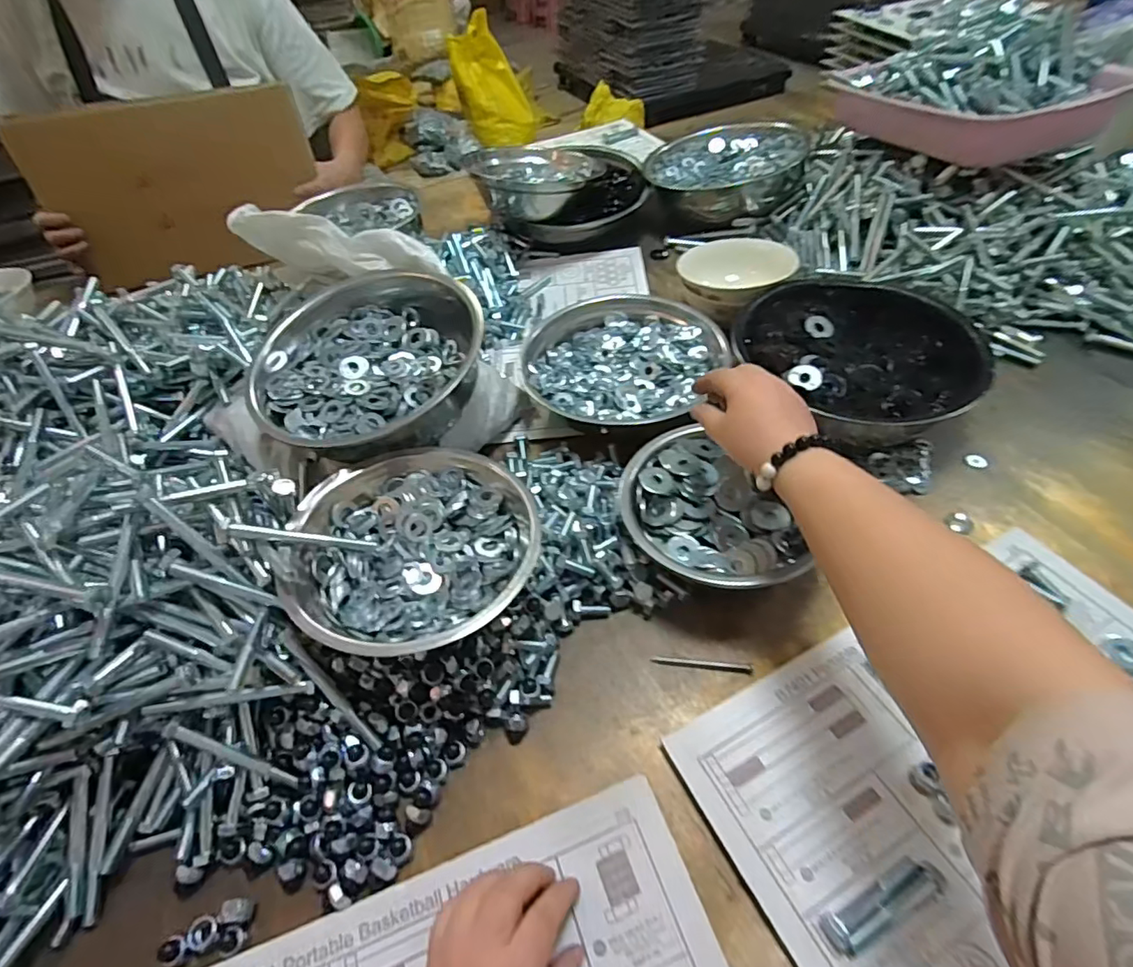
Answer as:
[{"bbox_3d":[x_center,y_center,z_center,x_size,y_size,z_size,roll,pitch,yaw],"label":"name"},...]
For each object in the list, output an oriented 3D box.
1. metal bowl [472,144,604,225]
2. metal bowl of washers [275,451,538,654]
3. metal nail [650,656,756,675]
[{"bbox_3d":[-0.049,-0.461,0.834,0.167,0.057,0.167,11,53,13],"label":"metal bowl"},{"bbox_3d":[-0.117,0.044,0.425,0.175,0.063,0.175,-24,53,-14],"label":"metal bowl of washers"},{"bbox_3d":[0.107,0.142,0.433,0.077,0.004,0.007,4,52,8],"label":"metal nail"}]

